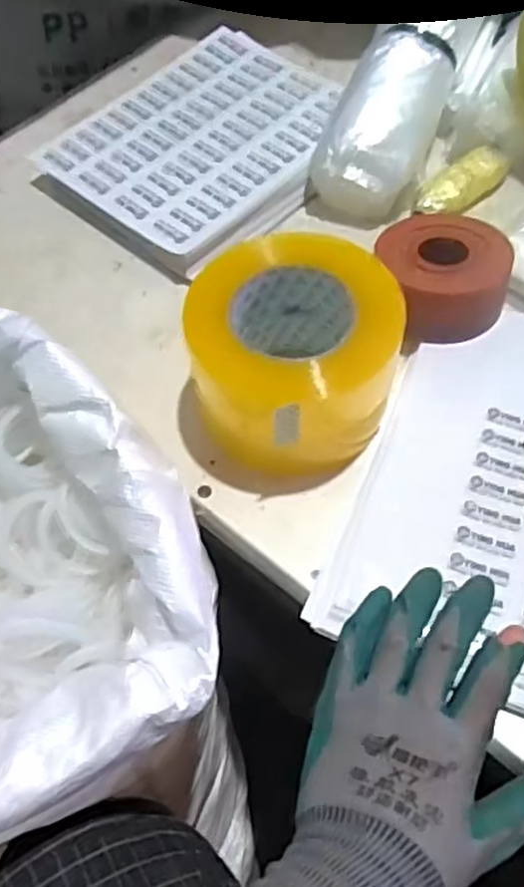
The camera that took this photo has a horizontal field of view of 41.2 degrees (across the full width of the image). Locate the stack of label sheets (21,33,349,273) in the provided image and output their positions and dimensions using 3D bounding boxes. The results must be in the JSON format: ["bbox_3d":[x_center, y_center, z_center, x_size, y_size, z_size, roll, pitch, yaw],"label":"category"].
[{"bbox_3d":[-0.048,-0.276,0.645,0.214,0.032,0.268,37,67,22],"label":"stack of label sheets"}]

